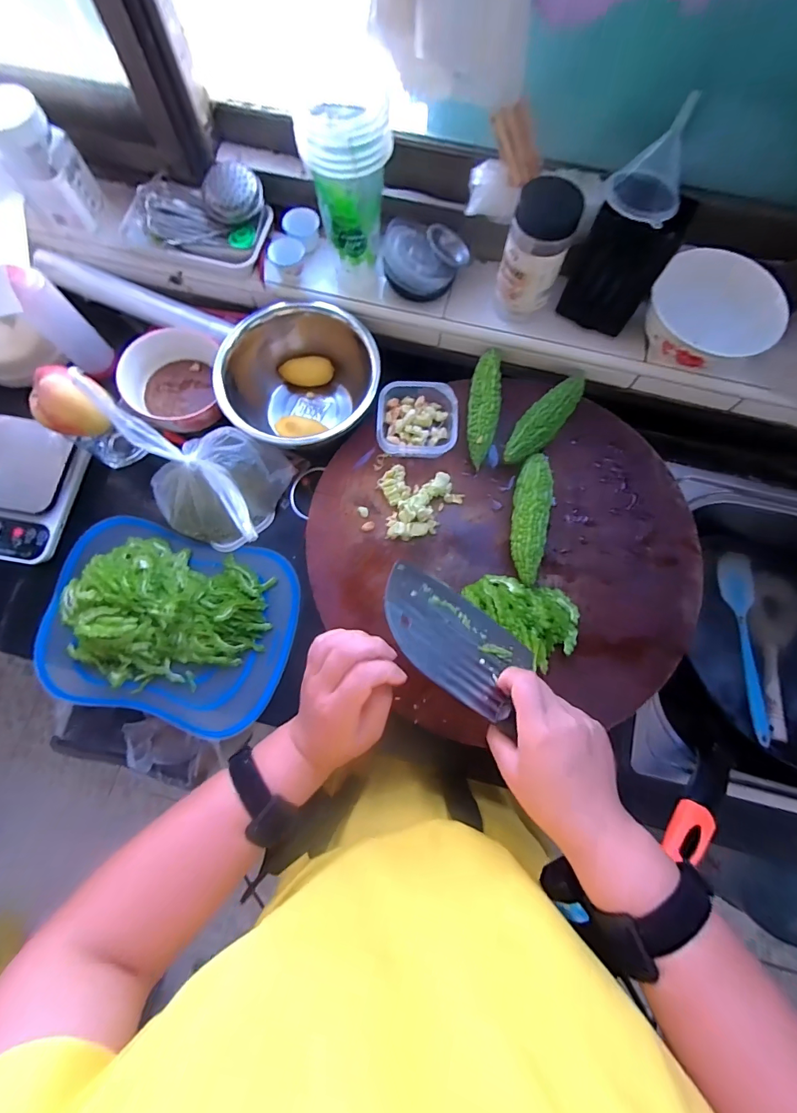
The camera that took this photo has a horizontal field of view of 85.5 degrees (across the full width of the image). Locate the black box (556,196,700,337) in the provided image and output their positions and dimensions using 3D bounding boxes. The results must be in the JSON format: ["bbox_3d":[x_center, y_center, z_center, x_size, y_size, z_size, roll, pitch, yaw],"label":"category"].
[{"bbox_3d":[0.232,-0.308,0.469,0.087,0.139,0.047,26,77,6],"label":"black box"}]

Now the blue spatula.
[{"bbox_3d":[0.488,0.119,0.602,0.046,0.029,0.259,7,76,2],"label":"blue spatula"}]

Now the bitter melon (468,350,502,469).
[{"bbox_3d":[0.101,-0.174,0.507,0.034,0.035,0.143,5,76,1],"label":"bitter melon"}]

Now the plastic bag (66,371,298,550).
[{"bbox_3d":[-0.231,-0.090,0.488,0.207,0.127,0.118,16,76,4],"label":"plastic bag"}]

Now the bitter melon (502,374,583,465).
[{"bbox_3d":[0.173,-0.161,0.503,0.040,0.041,0.147,38,79,9],"label":"bitter melon"}]

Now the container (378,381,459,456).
[{"bbox_3d":[0.022,-0.161,0.503,0.091,0.034,0.084,-5,76,-1],"label":"container"}]

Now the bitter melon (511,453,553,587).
[{"bbox_3d":[0.143,-0.040,0.476,0.037,0.040,0.140,8,76,2],"label":"bitter melon"}]

